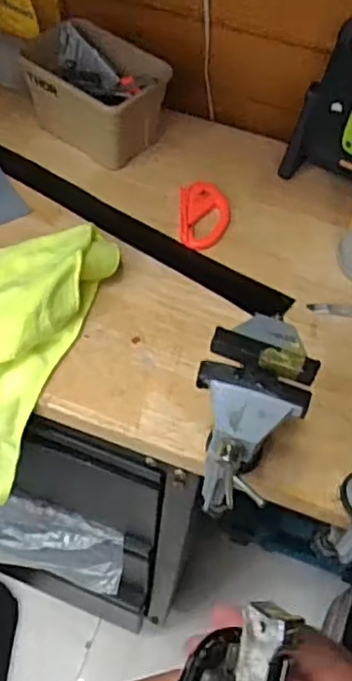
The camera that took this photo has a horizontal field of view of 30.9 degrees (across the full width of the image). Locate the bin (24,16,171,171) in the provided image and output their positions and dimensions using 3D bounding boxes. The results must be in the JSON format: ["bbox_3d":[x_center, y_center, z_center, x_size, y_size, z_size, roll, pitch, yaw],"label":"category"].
[{"bbox_3d":[-0.099,-0.292,0.755,0.158,0.096,0.097,30,59,16],"label":"bin"}]

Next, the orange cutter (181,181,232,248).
[{"bbox_3d":[0.034,-0.143,0.729,0.058,0.016,0.091,1,56,-4],"label":"orange cutter"}]

